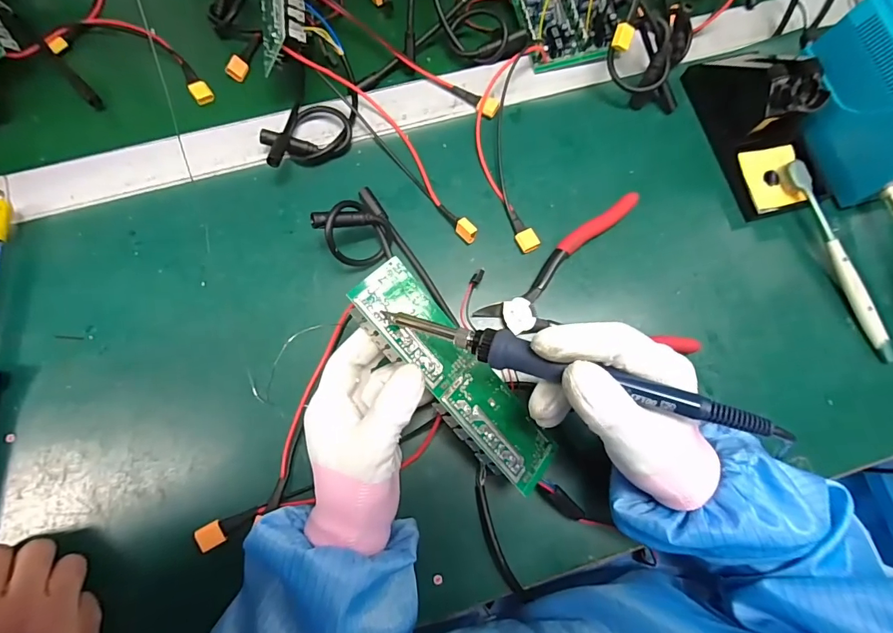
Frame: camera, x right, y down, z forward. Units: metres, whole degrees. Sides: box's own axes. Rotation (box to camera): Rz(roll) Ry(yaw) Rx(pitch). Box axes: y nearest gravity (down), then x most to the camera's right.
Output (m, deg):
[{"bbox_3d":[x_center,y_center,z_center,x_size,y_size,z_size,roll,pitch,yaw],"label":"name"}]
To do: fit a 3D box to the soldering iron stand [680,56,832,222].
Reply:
[{"bbox_3d":[0.292,-0.175,0.385,0.087,0.069,0.151,-15,77,-5],"label":"soldering iron stand"}]

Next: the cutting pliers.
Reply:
[{"bbox_3d":[0.108,-0.020,0.376,0.160,0.014,0.140,-14,77,-5],"label":"cutting pliers"}]

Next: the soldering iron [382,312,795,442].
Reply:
[{"bbox_3d":[0.060,0.027,0.240,0.212,0.019,0.019,15,76,18],"label":"soldering iron"}]

